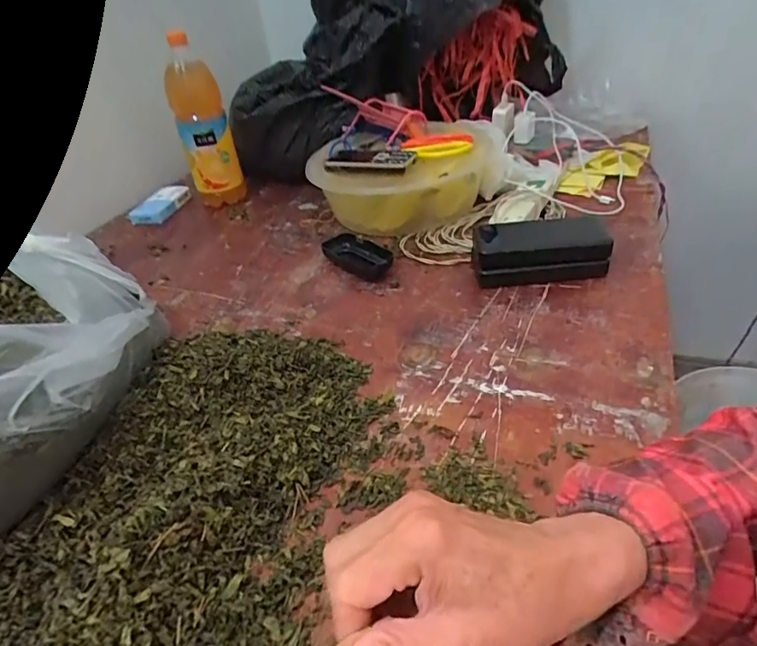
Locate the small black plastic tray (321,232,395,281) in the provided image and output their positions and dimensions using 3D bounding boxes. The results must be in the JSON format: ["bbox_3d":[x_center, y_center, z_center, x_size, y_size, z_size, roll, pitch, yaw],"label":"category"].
[{"bbox_3d":[-0.026,-0.093,0.700,0.053,0.025,0.115,-31,44,-29],"label":"small black plastic tray"}]

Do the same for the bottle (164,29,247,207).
[{"bbox_3d":[-0.303,-0.336,0.871,0.086,0.258,0.076,-17,38,-13],"label":"bottle"}]

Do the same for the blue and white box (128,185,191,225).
[{"bbox_3d":[-0.407,-0.224,0.938,0.071,0.027,0.130,4,39,14],"label":"blue and white box"}]

